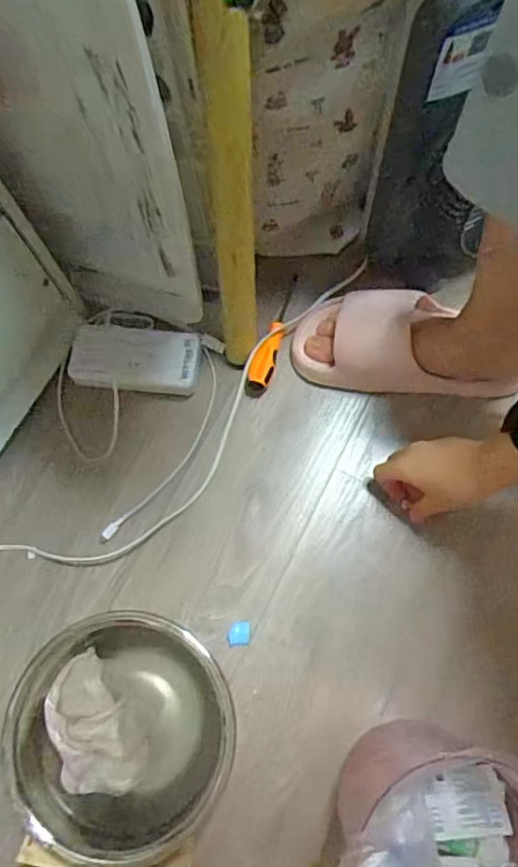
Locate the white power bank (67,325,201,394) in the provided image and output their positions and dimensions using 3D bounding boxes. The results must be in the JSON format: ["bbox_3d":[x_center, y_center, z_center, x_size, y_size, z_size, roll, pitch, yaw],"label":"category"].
[{"bbox_3d":[-0.137,-0.083,0.634,0.139,0.020,0.069,4,73,3],"label":"white power bank"}]

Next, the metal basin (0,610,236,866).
[{"bbox_3d":[-0.117,0.271,0.515,0.191,0.070,0.196,29,76,11],"label":"metal basin"}]

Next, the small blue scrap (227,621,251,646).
[{"bbox_3d":[-0.020,0.200,0.566,0.023,0.004,0.022,-2,72,1],"label":"small blue scrap"}]

